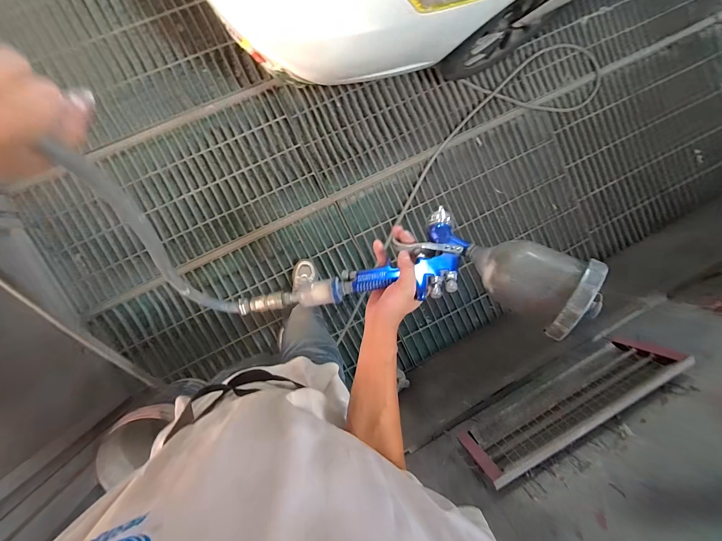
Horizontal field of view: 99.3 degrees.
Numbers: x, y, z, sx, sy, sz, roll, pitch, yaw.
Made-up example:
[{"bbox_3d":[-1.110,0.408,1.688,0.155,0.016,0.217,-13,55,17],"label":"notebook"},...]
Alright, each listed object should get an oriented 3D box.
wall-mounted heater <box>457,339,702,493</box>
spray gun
[{"bbox_3d":[0.567,0.372,0.869,0.593,0.242,0.063,-28,94,-7],"label":"wall-mounted heater"},{"bbox_3d":[0.106,-0.007,0.425,0.370,0.105,0.141,2,98,19],"label":"spray gun"}]

